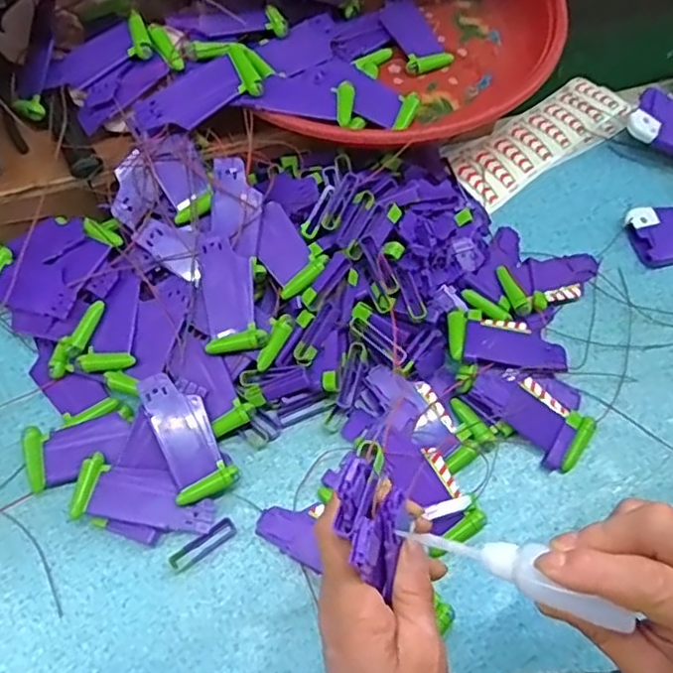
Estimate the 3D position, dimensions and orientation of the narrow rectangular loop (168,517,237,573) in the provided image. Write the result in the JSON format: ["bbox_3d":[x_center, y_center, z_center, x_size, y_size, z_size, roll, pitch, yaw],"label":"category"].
[{"bbox_3d":[-0.086,0.135,0.408,0.046,0.011,0.012,-33,69,-17],"label":"narrow rectangular loop"}]

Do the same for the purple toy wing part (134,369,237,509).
[{"bbox_3d":[-0.103,0.065,0.426,0.039,0.016,0.088,-27,68,-14],"label":"purple toy wing part"}]

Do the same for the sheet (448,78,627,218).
[{"bbox_3d":[0.184,-0.182,0.576,0.195,0.009,0.057,-36,72,-20],"label":"sheet"}]

